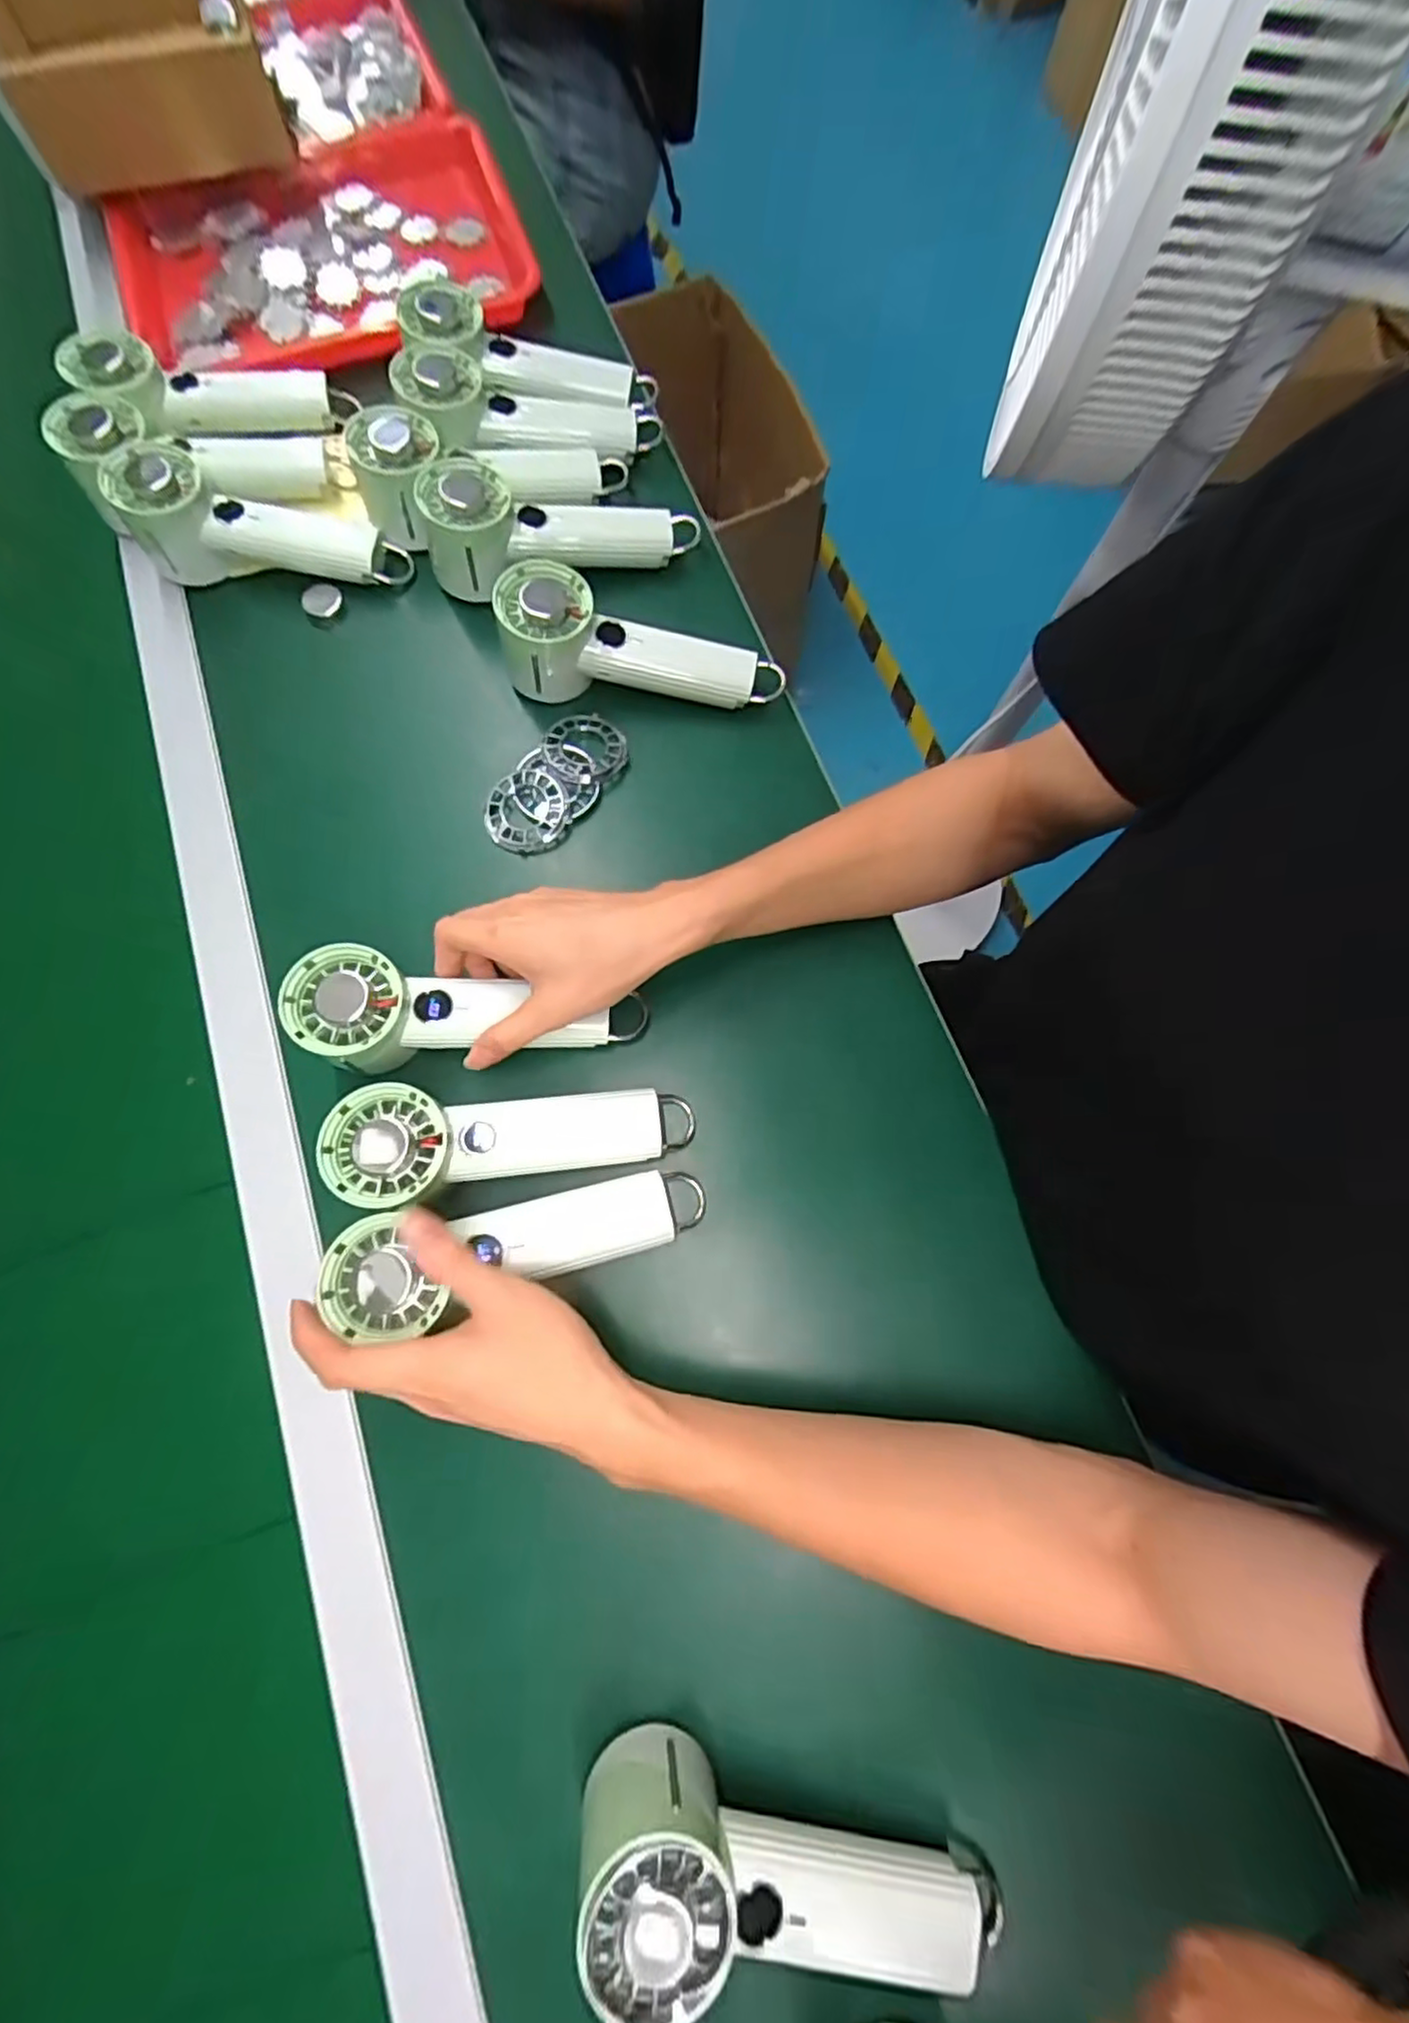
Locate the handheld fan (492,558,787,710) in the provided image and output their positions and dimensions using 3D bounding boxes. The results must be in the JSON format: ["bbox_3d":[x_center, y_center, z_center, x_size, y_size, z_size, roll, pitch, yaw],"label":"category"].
[{"bbox_3d":[-0.044,-0.247,0.480,0.187,0.056,0.061,8,76,-10],"label":"handheld fan"}]

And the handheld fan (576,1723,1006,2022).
[{"bbox_3d":[0.036,0.390,0.301,0.193,0.070,0.060,18,77,6],"label":"handheld fan"}]

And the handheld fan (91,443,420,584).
[{"bbox_3d":[-0.315,-0.346,0.503,0.192,0.058,0.060,7,75,-10],"label":"handheld fan"}]

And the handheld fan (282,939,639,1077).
[{"bbox_3d":[-0.135,0.004,0.407,0.196,0.035,0.063,6,75,-14],"label":"handheld fan"}]

